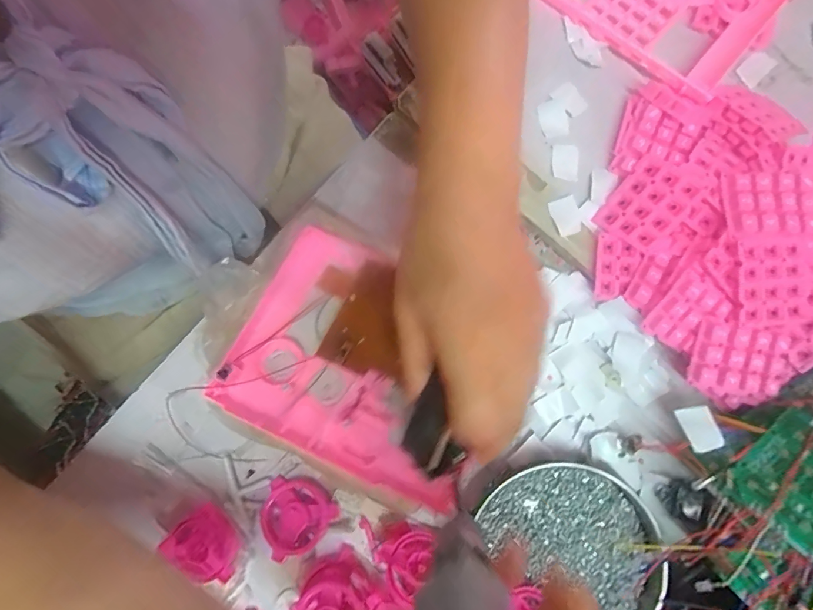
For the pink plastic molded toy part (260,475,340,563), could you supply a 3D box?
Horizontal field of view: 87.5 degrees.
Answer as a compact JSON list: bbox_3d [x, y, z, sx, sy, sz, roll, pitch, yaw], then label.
[{"bbox_3d":[-0.084,0.153,0.311,0.051,0.018,0.050,44,88,4],"label":"pink plastic molded toy part"}]

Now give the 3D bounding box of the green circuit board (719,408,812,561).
[{"bbox_3d":[0.248,0.111,0.261,0.071,0.004,0.067,-44,56,0],"label":"green circuit board"}]

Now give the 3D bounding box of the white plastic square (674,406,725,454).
[{"bbox_3d":[0.201,0.085,0.291,0.020,0.004,0.029,-25,66,20],"label":"white plastic square"}]

